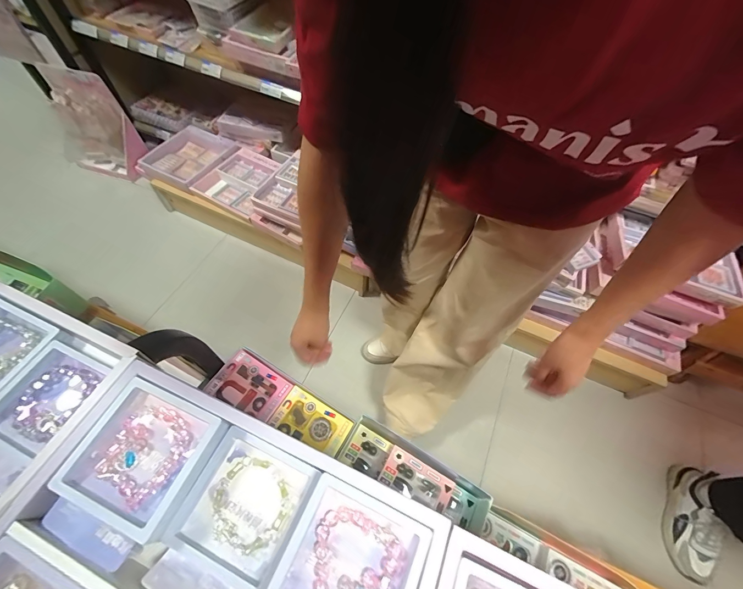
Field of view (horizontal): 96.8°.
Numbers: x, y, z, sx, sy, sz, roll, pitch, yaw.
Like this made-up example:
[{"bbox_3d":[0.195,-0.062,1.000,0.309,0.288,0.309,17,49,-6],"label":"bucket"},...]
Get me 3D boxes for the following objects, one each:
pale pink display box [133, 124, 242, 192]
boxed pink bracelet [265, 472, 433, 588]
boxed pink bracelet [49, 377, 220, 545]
[{"bbox_3d":[-0.687,-0.520,1.226,0.240,0.053,0.327,23,60,11],"label":"pale pink display box"},{"bbox_3d":[-0.016,0.194,0.234,0.089,0.022,0.090,23,60,11],"label":"boxed pink bracelet"},{"bbox_3d":[-0.180,0.128,0.266,0.087,0.030,0.089,21,60,10],"label":"boxed pink bracelet"}]

